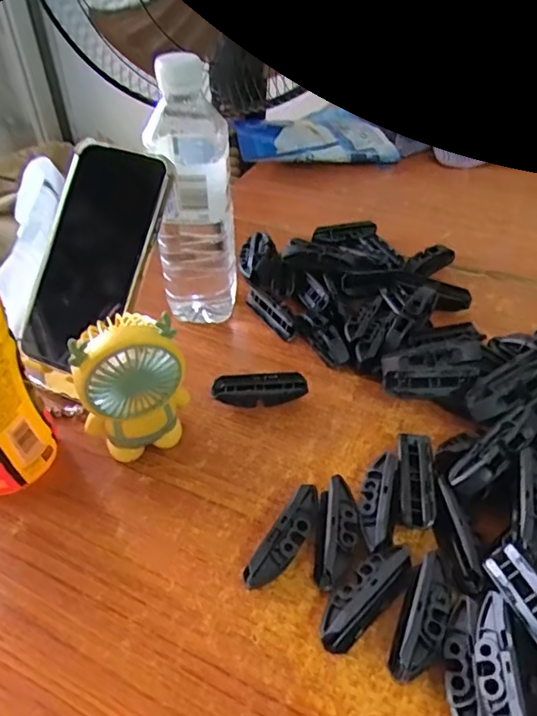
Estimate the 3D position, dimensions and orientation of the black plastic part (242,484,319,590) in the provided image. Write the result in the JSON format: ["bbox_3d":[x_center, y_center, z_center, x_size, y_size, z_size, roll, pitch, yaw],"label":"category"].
[{"bbox_3d":[0.012,0.108,0.331,0.018,0.024,0.072,23,48,26],"label":"black plastic part"}]

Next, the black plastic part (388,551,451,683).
[{"bbox_3d":[0.083,0.140,0.295,0.023,0.023,0.061,17,45,20],"label":"black plastic part"}]

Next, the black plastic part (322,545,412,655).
[{"bbox_3d":[0.053,0.131,0.306,0.021,0.022,0.069,31,52,32],"label":"black plastic part"}]

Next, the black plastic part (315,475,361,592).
[{"bbox_3d":[0.043,0.104,0.334,0.025,0.026,0.066,3,42,7],"label":"black plastic part"}]

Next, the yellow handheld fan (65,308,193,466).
[{"bbox_3d":[-0.091,0.022,0.366,0.069,0.109,0.038,-23,46,-21],"label":"yellow handheld fan"}]

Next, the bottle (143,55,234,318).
[{"bbox_3d":[-0.062,-0.120,0.446,0.065,0.210,0.073,-5,42,-3],"label":"bottle"}]

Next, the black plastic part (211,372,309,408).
[{"bbox_3d":[-0.007,0.025,0.429,0.071,0.017,0.022,-5,42,-2],"label":"black plastic part"}]

